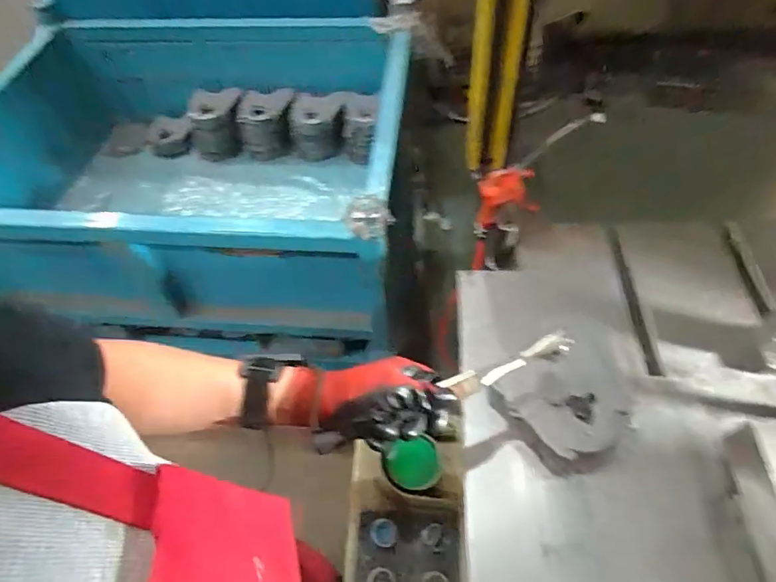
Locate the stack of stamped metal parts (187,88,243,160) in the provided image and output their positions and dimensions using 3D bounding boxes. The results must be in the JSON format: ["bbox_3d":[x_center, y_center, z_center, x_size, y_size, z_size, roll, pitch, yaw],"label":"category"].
[{"bbox_3d":[-0.442,-0.435,1.271,0.145,0.137,0.102,-4,55,1],"label":"stack of stamped metal parts"}]

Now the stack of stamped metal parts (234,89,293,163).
[{"bbox_3d":[-0.309,-0.437,1.280,0.146,0.135,0.118,-3,55,2],"label":"stack of stamped metal parts"}]

